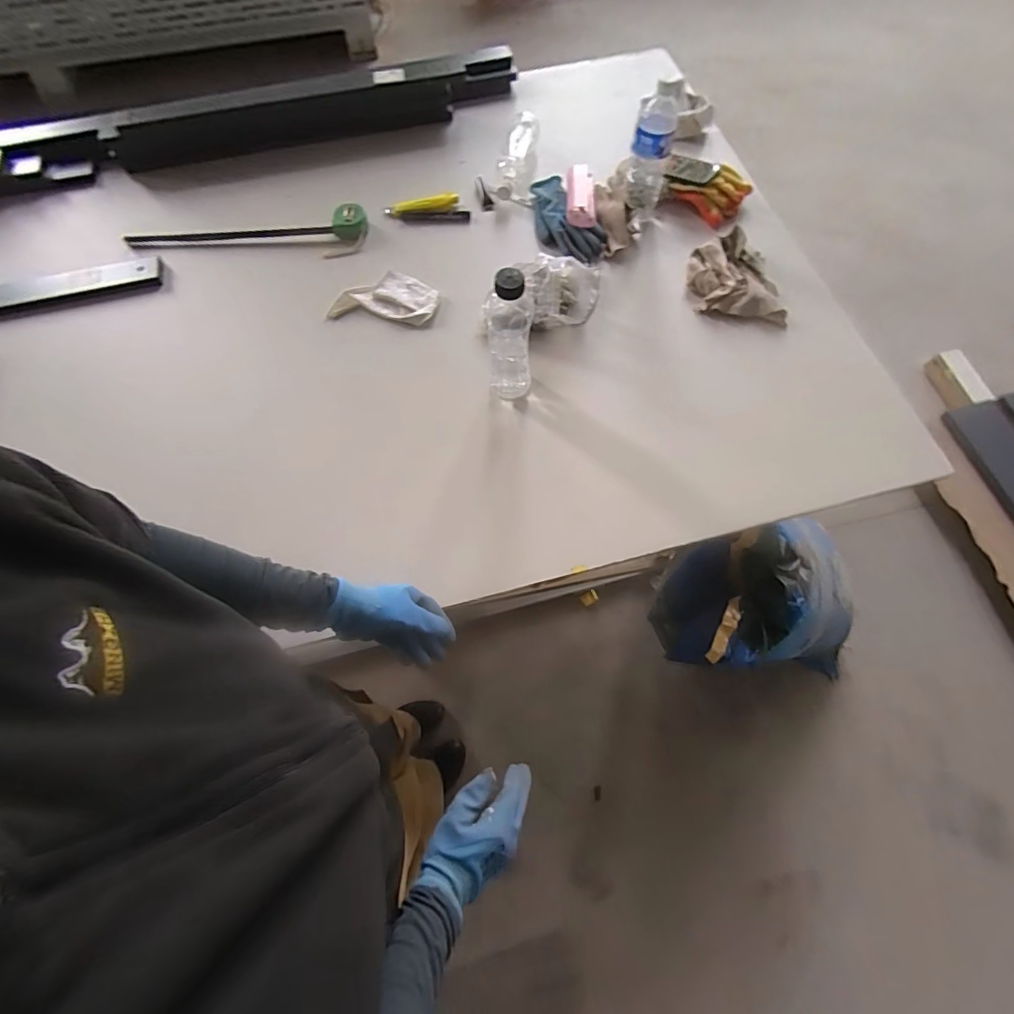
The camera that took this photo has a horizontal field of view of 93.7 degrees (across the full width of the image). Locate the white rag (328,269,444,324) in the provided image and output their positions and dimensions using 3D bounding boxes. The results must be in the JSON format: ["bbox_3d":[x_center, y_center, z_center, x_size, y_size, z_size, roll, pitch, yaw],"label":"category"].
[{"bbox_3d":[-0.220,-0.390,0.888,0.189,0.029,0.116,7,68,3],"label":"white rag"}]

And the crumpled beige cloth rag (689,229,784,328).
[{"bbox_3d":[0.412,-0.424,0.873,0.153,0.033,0.202,1,67,1],"label":"crumpled beige cloth rag"}]

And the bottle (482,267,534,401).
[{"bbox_3d":[0.003,-0.251,0.711,0.069,0.226,0.068,1,67,1],"label":"bottle"}]

